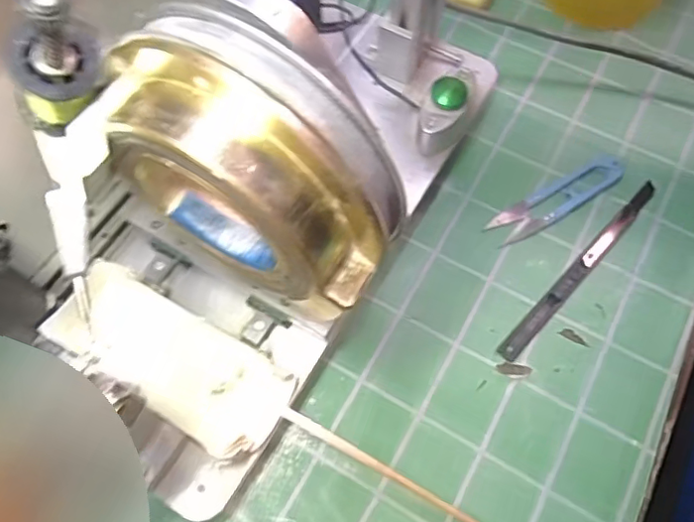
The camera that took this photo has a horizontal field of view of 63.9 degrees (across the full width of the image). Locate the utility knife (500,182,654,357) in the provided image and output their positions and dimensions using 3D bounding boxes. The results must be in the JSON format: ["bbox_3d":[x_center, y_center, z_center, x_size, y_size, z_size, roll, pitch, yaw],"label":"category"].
[{"bbox_3d":[0.150,0.003,0.351,0.011,0.005,0.160,41,72,18],"label":"utility knife"}]

